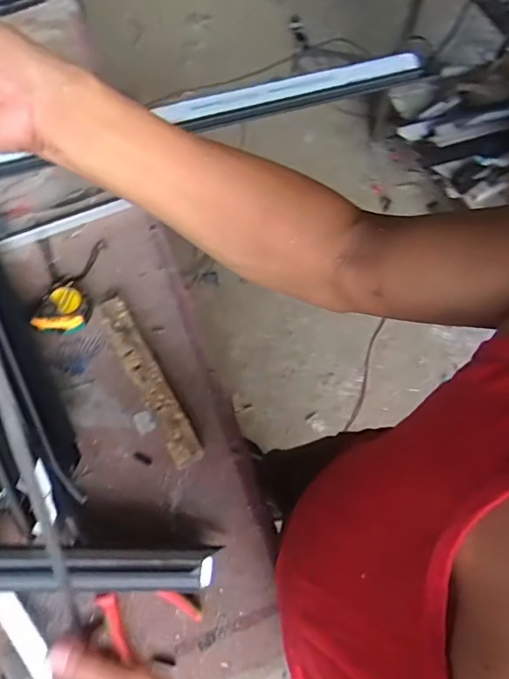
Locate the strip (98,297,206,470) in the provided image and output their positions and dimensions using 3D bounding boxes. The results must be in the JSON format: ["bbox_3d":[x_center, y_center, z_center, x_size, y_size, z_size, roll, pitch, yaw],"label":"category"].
[{"bbox_3d":[-0.147,0.056,0.752,0.040,0.040,0.267,-28,68,-13],"label":"strip"}]

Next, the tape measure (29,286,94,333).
[{"bbox_3d":[-0.279,-0.046,0.793,0.075,0.041,0.074,4,64,1],"label":"tape measure"}]

